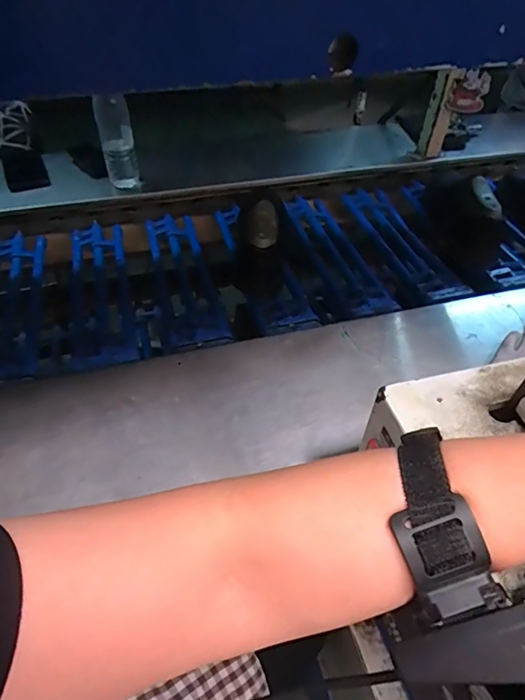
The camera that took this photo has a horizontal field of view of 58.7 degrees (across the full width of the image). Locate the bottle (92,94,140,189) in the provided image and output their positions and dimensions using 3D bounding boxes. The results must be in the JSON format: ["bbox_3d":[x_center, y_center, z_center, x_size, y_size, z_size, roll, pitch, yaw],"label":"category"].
[{"bbox_3d":[-0.270,-0.383,0.873,0.064,0.181,0.069,-15,49,-15],"label":"bottle"}]

